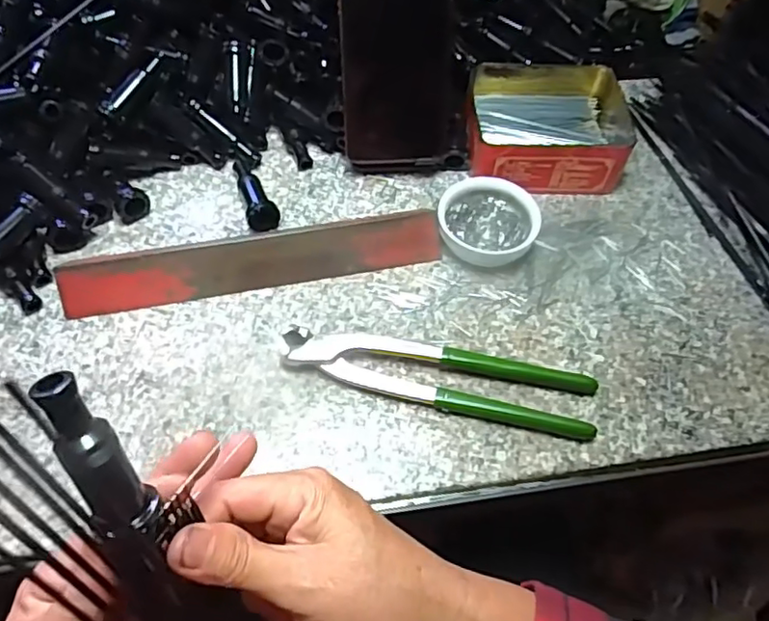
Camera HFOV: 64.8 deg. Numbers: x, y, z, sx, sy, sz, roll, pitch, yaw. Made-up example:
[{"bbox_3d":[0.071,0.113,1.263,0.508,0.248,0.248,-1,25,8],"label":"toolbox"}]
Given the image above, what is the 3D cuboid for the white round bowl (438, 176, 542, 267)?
[{"bbox_3d":[0.075,-0.064,0.444,0.070,0.027,0.065,1,58,-2],"label":"white round bowl"}]

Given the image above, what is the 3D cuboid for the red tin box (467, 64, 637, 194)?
[{"bbox_3d":[0.130,-0.152,0.496,0.130,0.044,0.117,-1,58,-3],"label":"red tin box"}]

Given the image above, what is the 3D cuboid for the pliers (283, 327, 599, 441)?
[{"bbox_3d":[0.034,0.041,0.385,0.195,0.016,0.042,11,58,5],"label":"pliers"}]

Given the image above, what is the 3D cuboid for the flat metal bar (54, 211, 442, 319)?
[{"bbox_3d":[-0.086,-0.034,0.417,0.253,0.039,0.007,-9,16,-9],"label":"flat metal bar"}]

